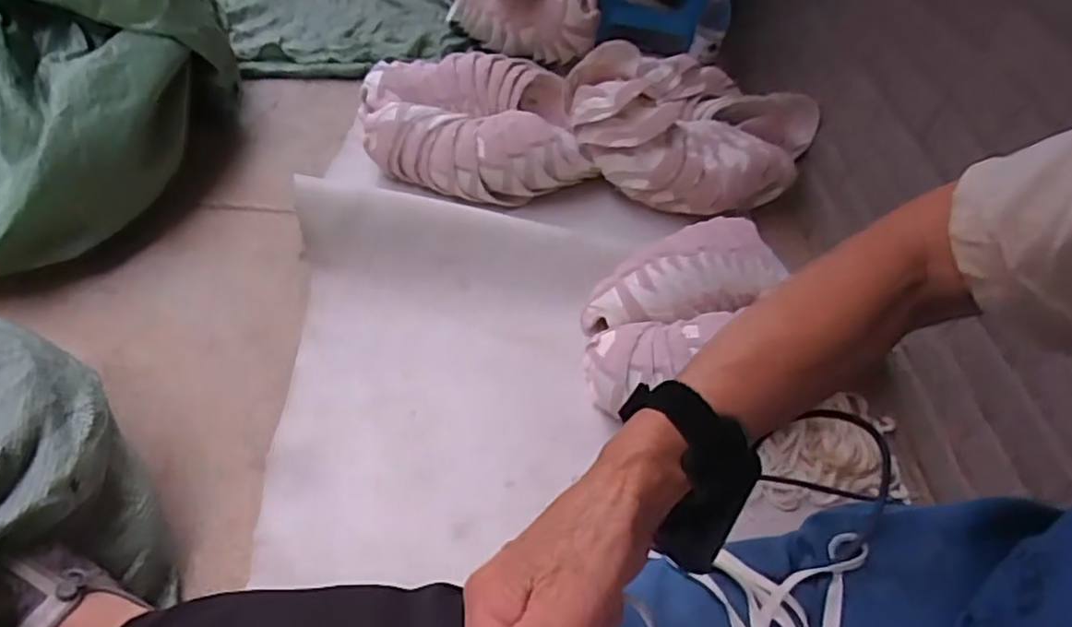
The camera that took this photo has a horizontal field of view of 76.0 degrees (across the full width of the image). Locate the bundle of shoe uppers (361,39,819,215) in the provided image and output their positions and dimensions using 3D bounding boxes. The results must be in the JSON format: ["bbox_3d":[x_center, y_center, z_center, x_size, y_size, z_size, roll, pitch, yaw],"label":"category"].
[{"bbox_3d":[0.095,-0.337,1.230,0.802,0.168,0.306,4,46,1],"label":"bundle of shoe uppers"}]

